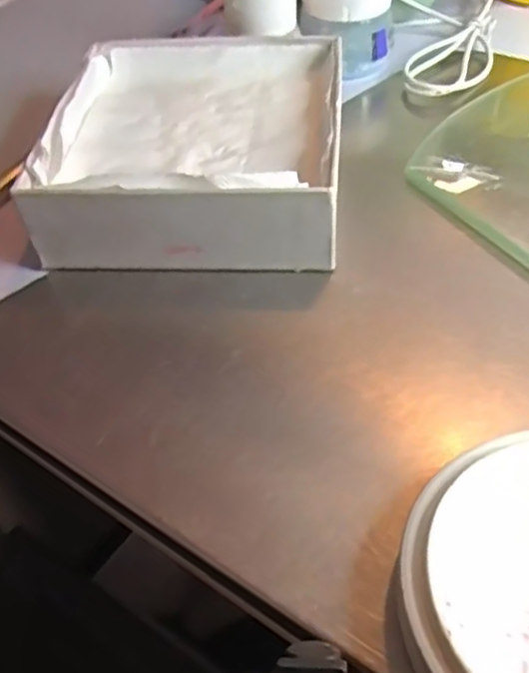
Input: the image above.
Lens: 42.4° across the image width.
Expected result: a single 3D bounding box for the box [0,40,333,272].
[{"bbox_3d":[-0.027,-0.088,0.307,0.120,0.043,0.133,2,50,6],"label":"box"}]

